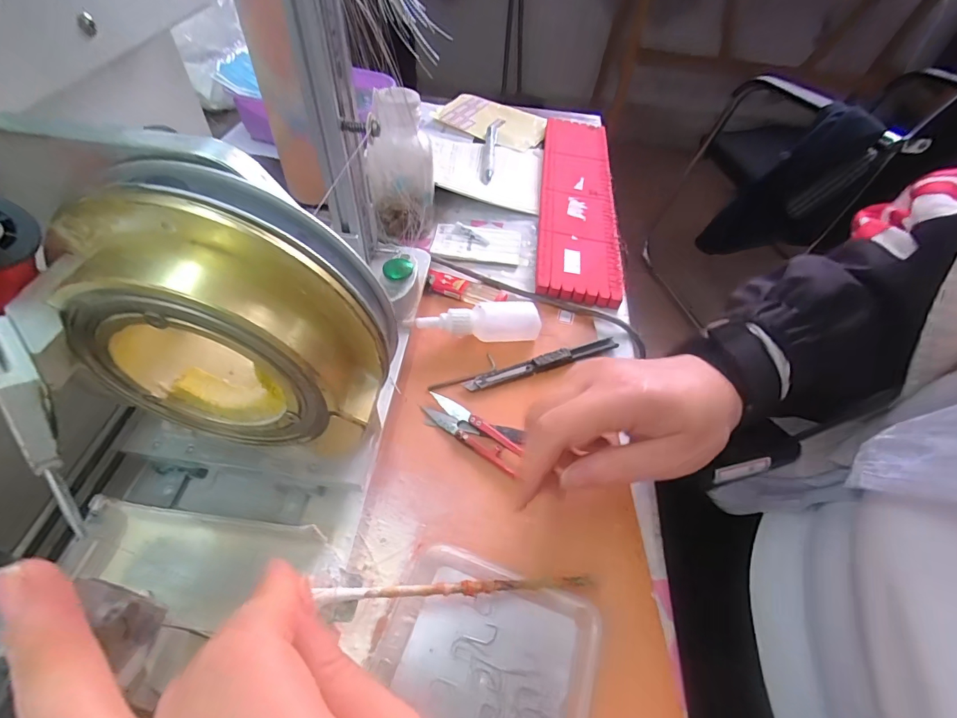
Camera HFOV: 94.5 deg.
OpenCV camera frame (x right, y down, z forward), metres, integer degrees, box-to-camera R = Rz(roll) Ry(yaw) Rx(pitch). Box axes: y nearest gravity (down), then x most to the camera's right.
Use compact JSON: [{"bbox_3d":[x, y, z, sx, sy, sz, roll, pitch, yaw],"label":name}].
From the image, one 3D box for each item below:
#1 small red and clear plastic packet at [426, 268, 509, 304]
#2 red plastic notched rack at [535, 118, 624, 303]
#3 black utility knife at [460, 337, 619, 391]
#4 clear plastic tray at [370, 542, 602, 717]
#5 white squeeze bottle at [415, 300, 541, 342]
[{"bbox_3d":[-0.012,-0.064,0.402,0.074,0.007,0.026,17,52,8],"label":"small red and clear plastic packet"},{"bbox_3d":[0.113,-0.185,0.499,0.083,0.014,0.340,8,51,0],"label":"red plastic notched rack"},{"bbox_3d":[0.053,0.002,0.357,0.135,0.006,0.015,-15,55,-17],"label":"black utility knife"},{"bbox_3d":[0.002,0.163,0.228,0.109,0.007,0.105,19,52,9],"label":"clear plastic tray"},{"bbox_3d":[0.001,-0.031,0.366,0.098,0.023,0.031,-4,52,-9],"label":"white squeeze bottle"}]

